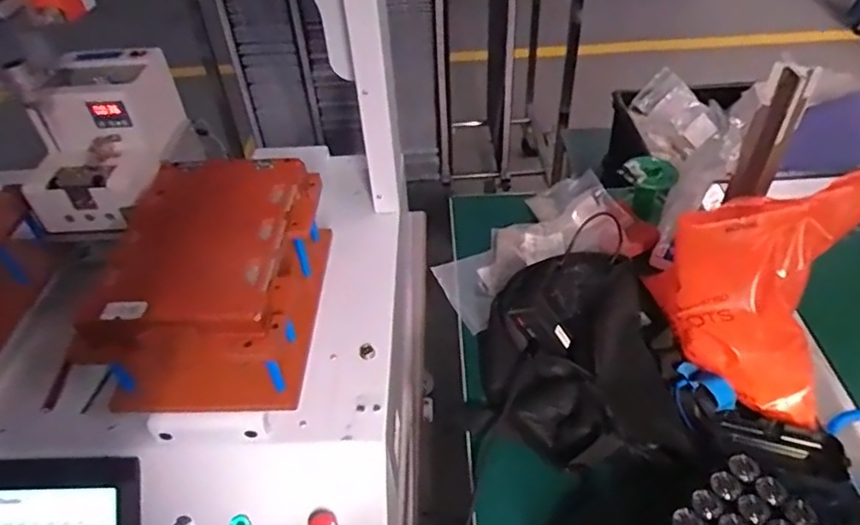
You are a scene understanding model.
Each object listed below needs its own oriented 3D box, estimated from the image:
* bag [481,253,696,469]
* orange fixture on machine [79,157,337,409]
[{"bbox_3d":[0.156,0.091,0.628,0.198,0.078,0.237,2,44,6],"label":"bag"},{"bbox_3d":[-0.230,0.011,0.651,0.191,0.141,0.260,-2,44,2],"label":"orange fixture on machine"}]

